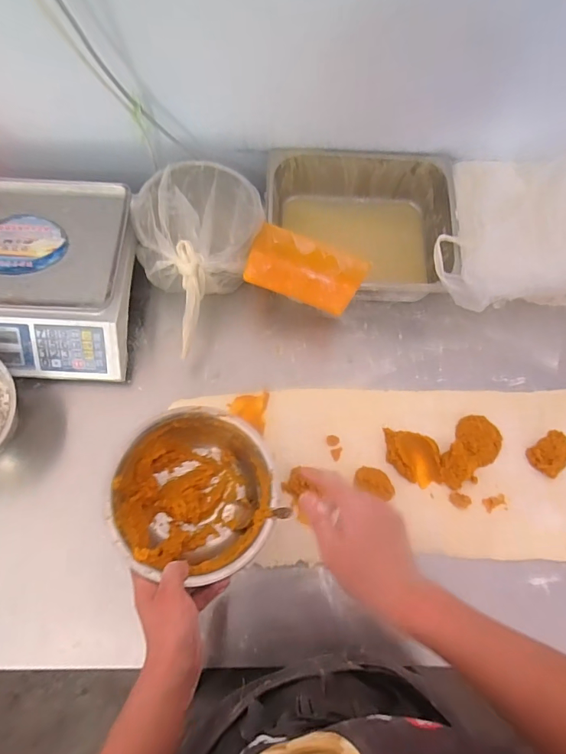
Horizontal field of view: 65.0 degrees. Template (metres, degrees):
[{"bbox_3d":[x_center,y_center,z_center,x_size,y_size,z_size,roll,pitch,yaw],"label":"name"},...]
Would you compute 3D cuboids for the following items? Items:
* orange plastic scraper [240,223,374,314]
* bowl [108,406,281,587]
[{"bbox_3d":[0.035,-0.173,0.715,0.182,0.008,0.111,21,72,5],"label":"orange plastic scraper"},{"bbox_3d":[-0.107,0.149,0.578,0.190,0.093,0.192,1,72,-2],"label":"bowl"}]

